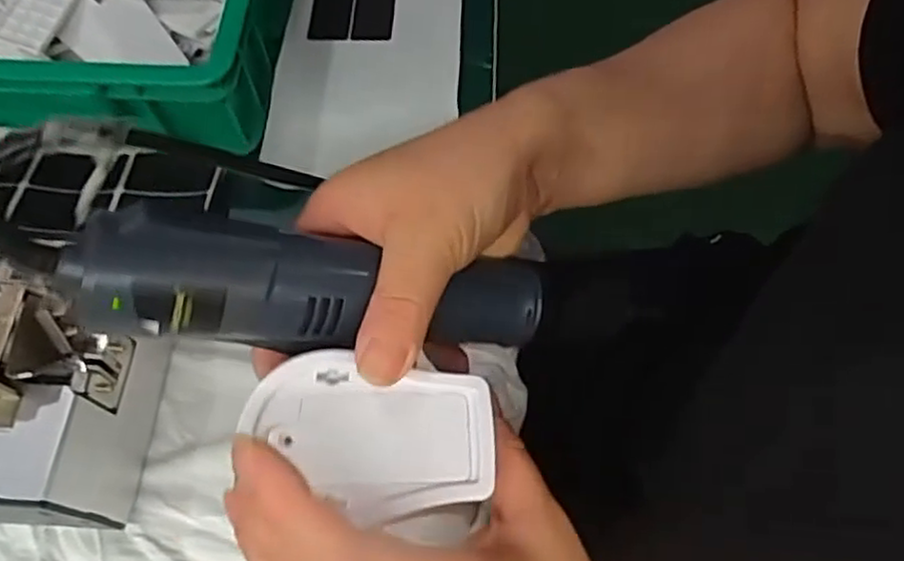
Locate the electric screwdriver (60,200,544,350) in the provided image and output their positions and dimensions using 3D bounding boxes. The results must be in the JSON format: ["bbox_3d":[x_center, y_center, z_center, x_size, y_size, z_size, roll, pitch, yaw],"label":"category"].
[{"bbox_3d":[-0.043,0.004,0.270,0.178,0.030,0.035,7,60,-31],"label":"electric screwdriver"}]

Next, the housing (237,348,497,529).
[{"bbox_3d":[-0.028,0.055,0.250,0.084,0.017,0.052,7,65,5],"label":"housing"}]

